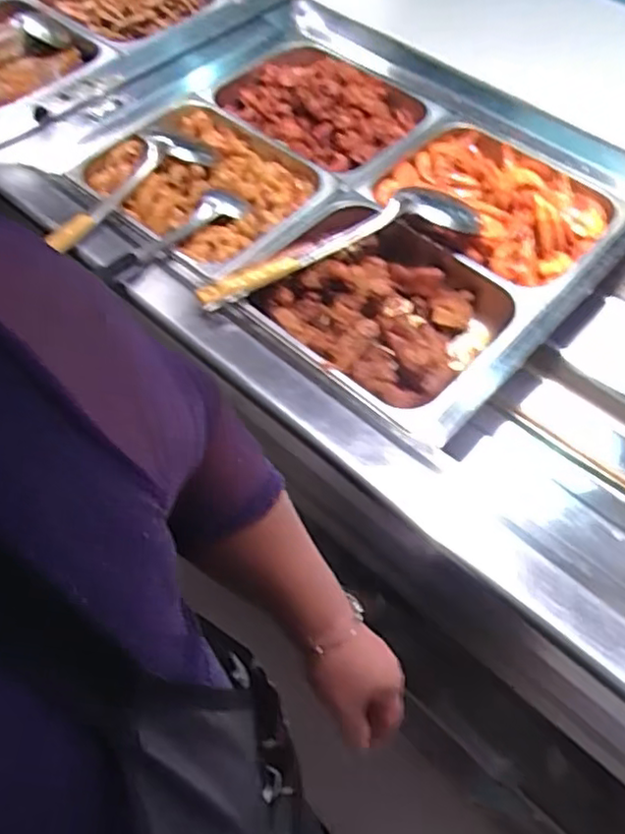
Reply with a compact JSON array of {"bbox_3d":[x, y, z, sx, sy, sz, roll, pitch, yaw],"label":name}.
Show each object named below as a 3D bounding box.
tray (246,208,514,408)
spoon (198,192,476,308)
[{"bbox_3d":[0.086,-0.133,0.831,0.279,0.101,0.240,30,62,17],"label":"tray"},{"bbox_3d":[0.028,-0.215,0.832,0.375,0.060,0.107,-22,61,-14],"label":"spoon"}]

